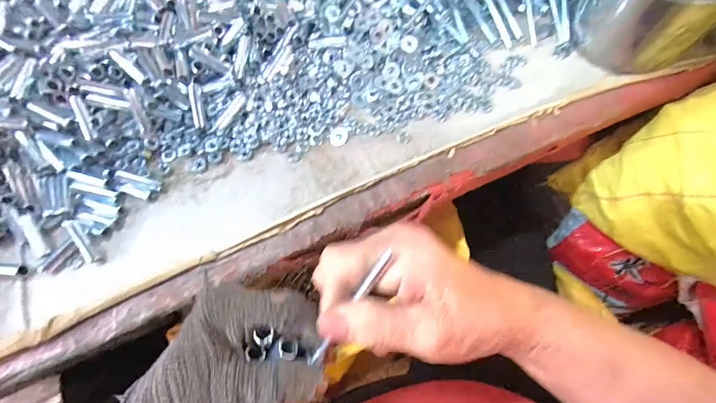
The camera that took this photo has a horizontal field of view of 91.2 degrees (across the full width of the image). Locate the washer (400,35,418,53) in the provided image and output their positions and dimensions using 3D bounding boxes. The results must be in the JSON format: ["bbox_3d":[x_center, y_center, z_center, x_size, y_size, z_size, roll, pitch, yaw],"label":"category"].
[{"bbox_3d":[0.056,-0.172,0.384,0.019,0.004,0.019,0,87,-3],"label":"washer"}]

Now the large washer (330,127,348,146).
[{"bbox_3d":[-0.020,-0.069,0.368,0.019,0.004,0.023,-5,68,0],"label":"large washer"}]

